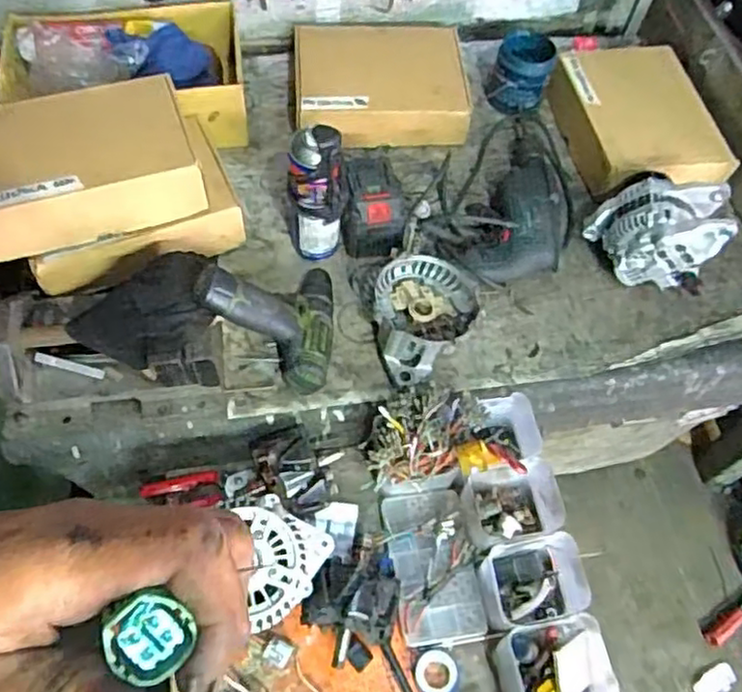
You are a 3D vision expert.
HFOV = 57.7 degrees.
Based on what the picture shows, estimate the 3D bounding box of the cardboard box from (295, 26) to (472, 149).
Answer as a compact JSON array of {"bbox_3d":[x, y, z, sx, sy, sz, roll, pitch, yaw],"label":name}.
[{"bbox_3d":[0.011,-0.424,1.084,0.261,0.086,0.204,-3,61,-6],"label":"cardboard box"}]

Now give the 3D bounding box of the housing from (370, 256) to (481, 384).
[{"bbox_3d":[0.063,-0.046,0.879,0.135,0.053,0.168,42,66,18],"label":"housing"}]

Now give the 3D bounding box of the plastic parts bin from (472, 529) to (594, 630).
[{"bbox_3d":[0.184,0.277,0.785,0.110,0.082,0.090,-9,61,-9],"label":"plastic parts bin"}]

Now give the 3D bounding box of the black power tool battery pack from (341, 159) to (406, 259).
[{"bbox_3d":[0.000,-0.190,0.938,0.086,0.110,0.094,-1,60,-5],"label":"black power tool battery pack"}]

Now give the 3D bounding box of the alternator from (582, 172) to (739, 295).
[{"bbox_3d":[0.395,-0.162,0.947,0.160,0.130,0.130,10,60,1],"label":"alternator"}]

